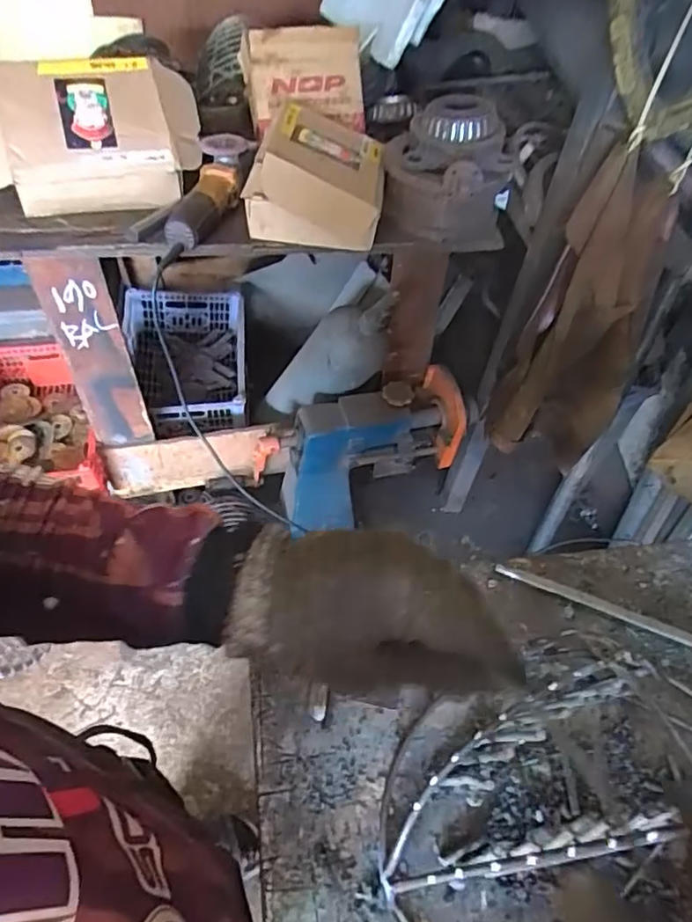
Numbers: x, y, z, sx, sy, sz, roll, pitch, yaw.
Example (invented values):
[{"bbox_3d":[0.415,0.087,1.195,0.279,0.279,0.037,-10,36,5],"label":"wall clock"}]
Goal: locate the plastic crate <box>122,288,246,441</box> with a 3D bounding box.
[{"bbox_3d":[-0.441,-0.245,1.588,0.331,0.183,0.480,-6,52,-8],"label":"plastic crate"}]

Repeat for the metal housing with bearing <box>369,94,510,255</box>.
[{"bbox_3d":[0.180,-0.508,1.035,0.230,0.202,0.213,8,52,3],"label":"metal housing with bearing"}]

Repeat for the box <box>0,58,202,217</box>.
[{"bbox_3d":[-0.421,-0.557,0.985,0.329,0.175,0.163,-11,53,-12],"label":"box"}]

